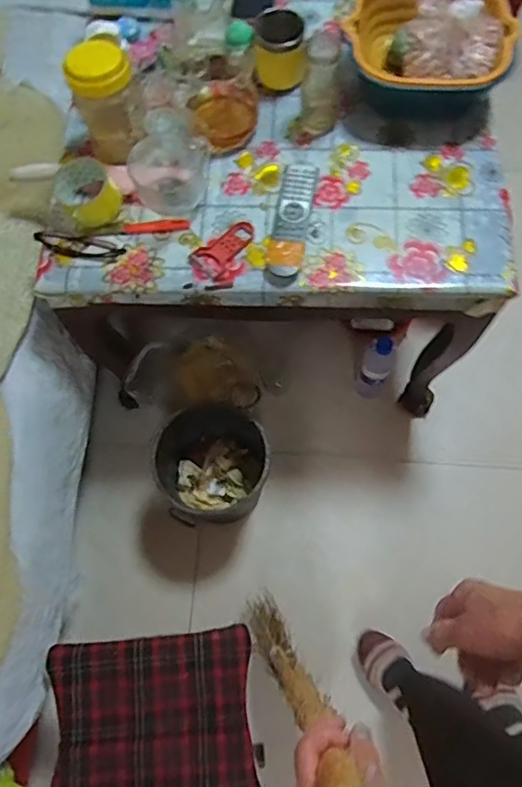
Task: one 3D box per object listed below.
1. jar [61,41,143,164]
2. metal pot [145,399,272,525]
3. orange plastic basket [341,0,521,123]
[{"bbox_3d":[-0.226,-0.432,0.860,0.087,0.155,0.079,-19,71,-5],"label":"jar"},{"bbox_3d":[-0.100,0.137,1.135,0.215,0.188,0.202,-1,71,2],"label":"metal pot"},{"bbox_3d":[0.256,-0.535,0.895,0.235,0.108,0.215,9,71,5],"label":"orange plastic basket"}]

